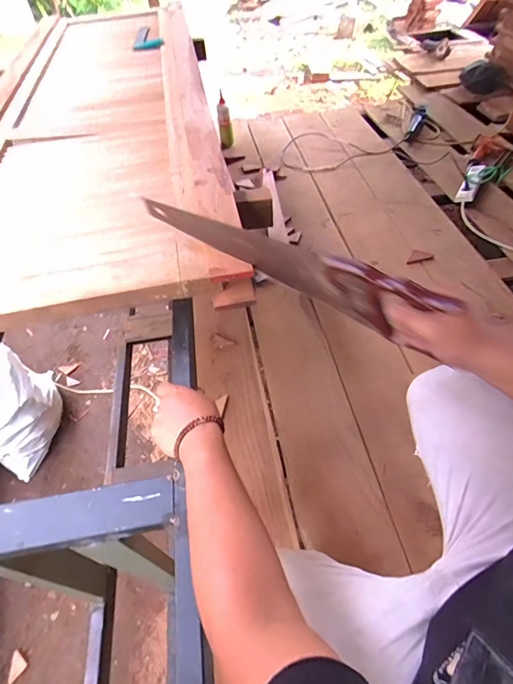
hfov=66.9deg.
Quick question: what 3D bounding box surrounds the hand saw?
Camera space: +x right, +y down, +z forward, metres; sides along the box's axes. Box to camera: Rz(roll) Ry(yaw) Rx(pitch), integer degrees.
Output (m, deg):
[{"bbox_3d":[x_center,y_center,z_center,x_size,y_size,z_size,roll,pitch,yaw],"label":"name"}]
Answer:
[{"bbox_3d":[0.021,-0.110,0.528,0.439,0.085,0.017,26,59,23],"label":"hand saw"}]

